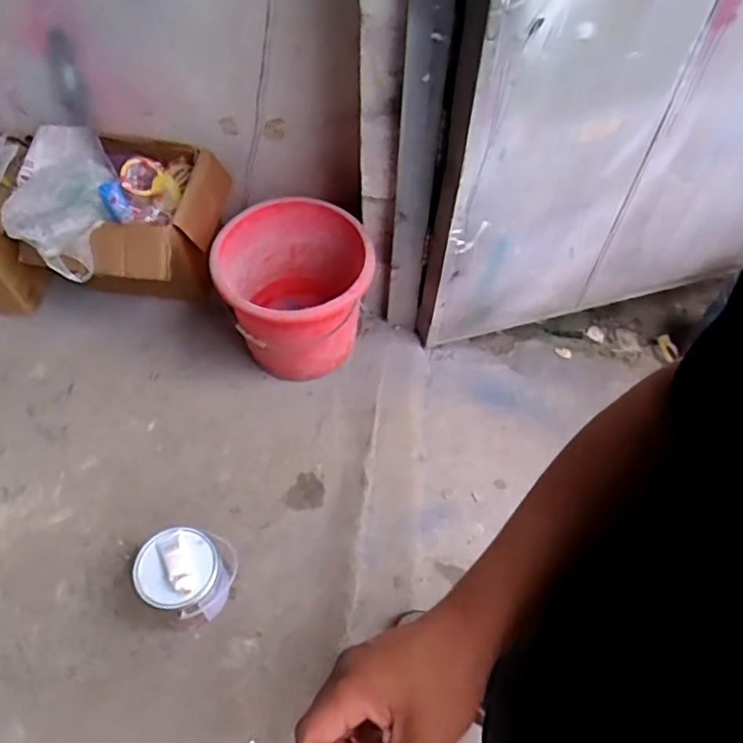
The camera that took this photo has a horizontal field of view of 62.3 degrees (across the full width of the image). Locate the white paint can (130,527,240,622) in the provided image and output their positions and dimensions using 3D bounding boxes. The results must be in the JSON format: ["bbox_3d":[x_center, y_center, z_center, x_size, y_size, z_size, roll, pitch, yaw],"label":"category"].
[{"bbox_3d":[-0.371,0.408,1.228,0.157,0.195,0.167,8,54,5],"label":"white paint can"}]

